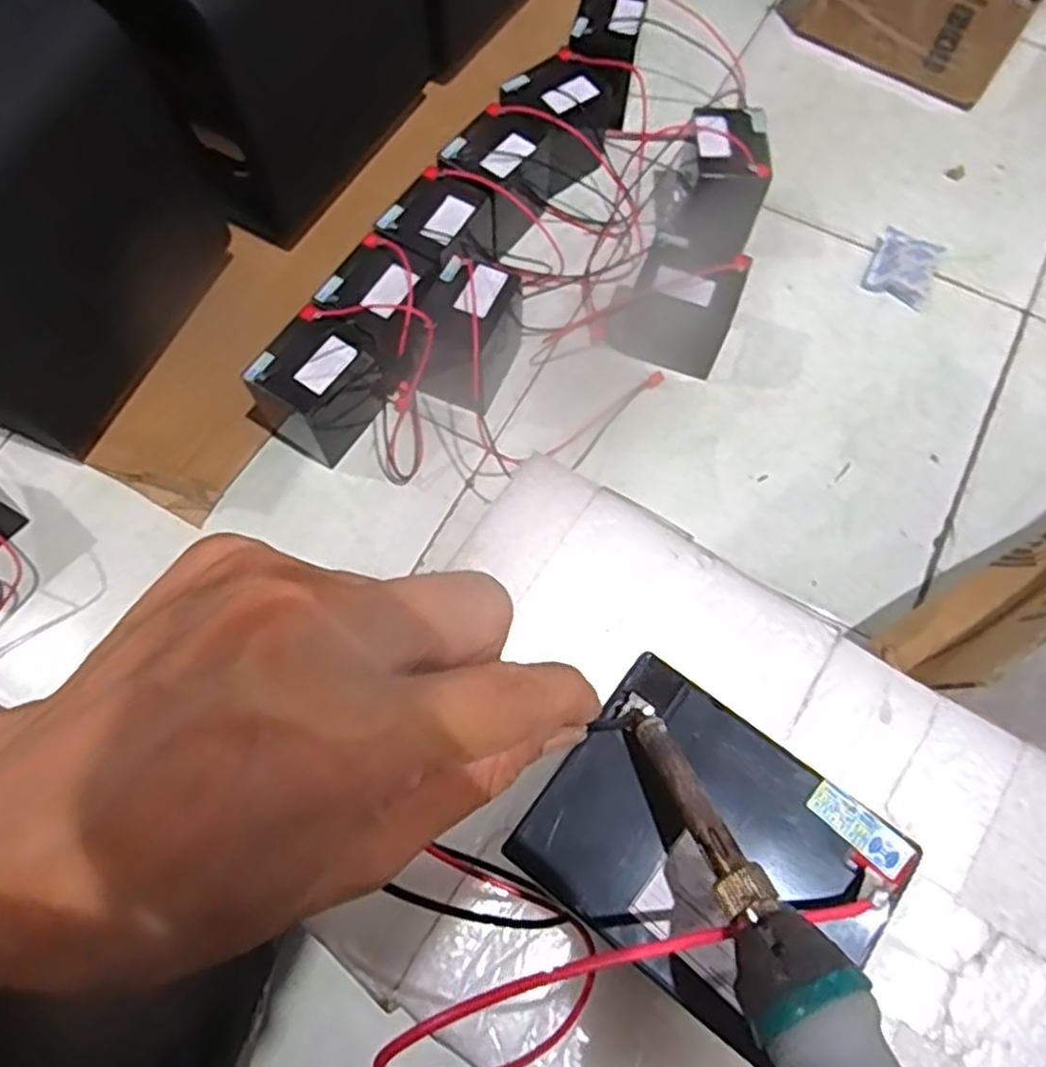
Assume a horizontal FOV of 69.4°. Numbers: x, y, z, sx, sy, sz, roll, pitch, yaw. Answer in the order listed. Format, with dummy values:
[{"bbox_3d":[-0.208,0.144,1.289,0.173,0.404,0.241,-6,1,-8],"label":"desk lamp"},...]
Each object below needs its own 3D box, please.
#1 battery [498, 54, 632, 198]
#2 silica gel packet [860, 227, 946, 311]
[{"bbox_3d":[0.031,-0.420,0.794,0.084,0.101,0.099,41,75,14],"label":"battery"},{"bbox_3d":[0.391,-0.275,0.777,0.063,0.017,0.079,24,72,9],"label":"silica gel packet"}]

